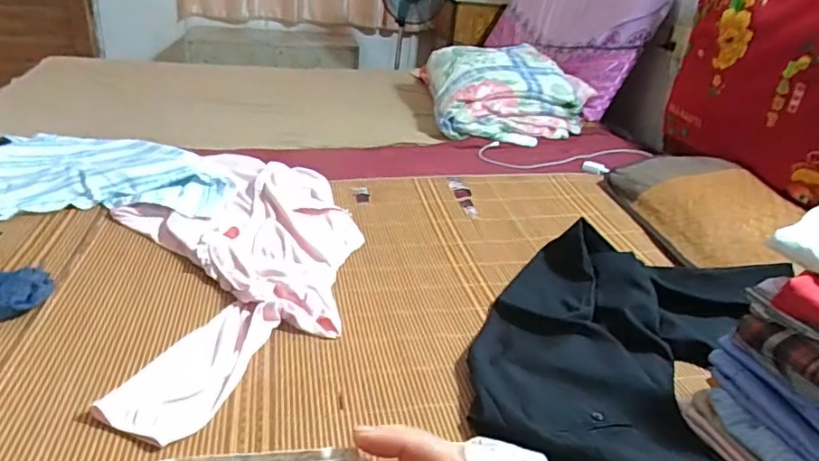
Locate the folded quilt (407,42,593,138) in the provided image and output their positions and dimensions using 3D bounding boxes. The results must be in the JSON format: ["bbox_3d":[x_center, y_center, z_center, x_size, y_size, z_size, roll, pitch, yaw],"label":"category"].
[{"bbox_3d":[0.311,-0.443,1.775,0.520,0.197,0.397,-2,27,-14],"label":"folded quilt"}]

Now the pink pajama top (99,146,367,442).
[{"bbox_3d":[-0.268,0.023,0.942,0.407,0.058,0.741,-7,29,-22],"label":"pink pajama top"}]

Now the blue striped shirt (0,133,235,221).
[{"bbox_3d":[-0.665,-0.108,1.094,0.595,0.059,0.376,-5,28,-19],"label":"blue striped shirt"}]

